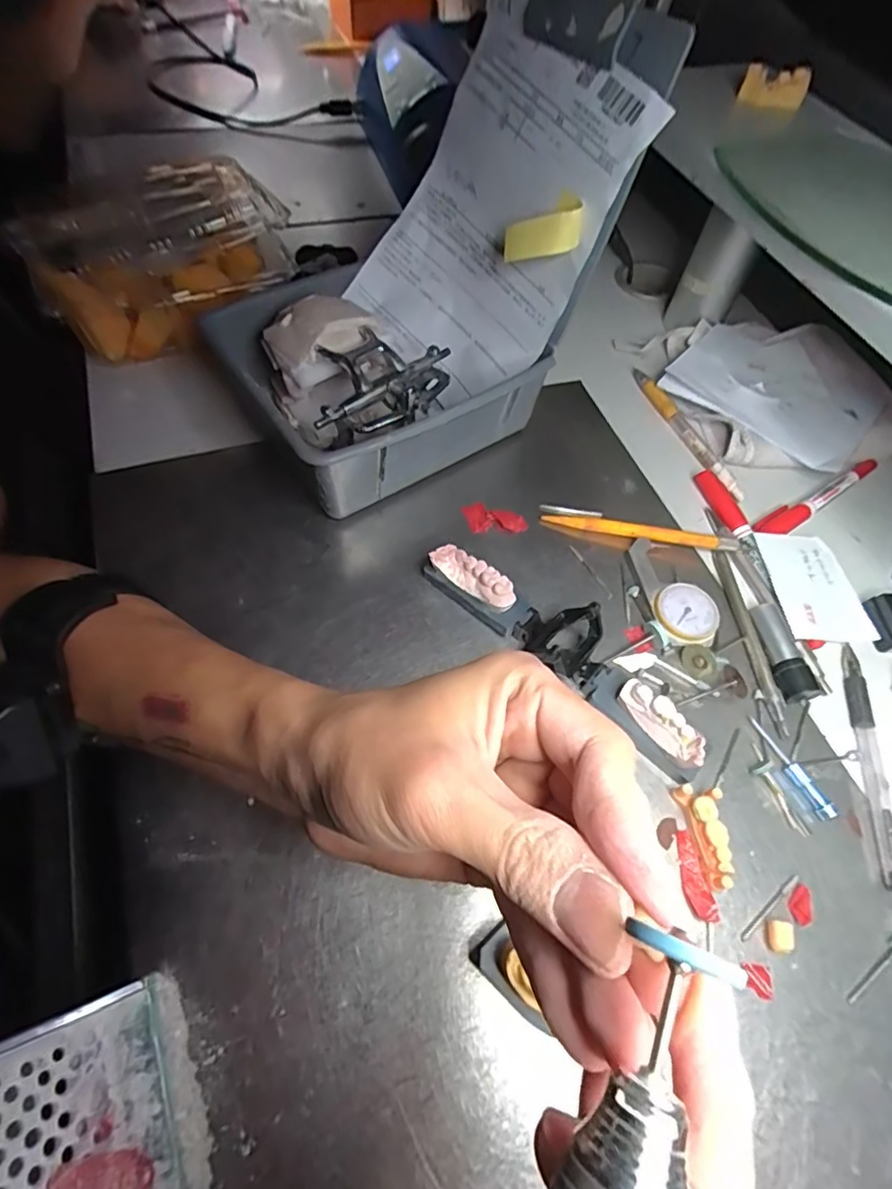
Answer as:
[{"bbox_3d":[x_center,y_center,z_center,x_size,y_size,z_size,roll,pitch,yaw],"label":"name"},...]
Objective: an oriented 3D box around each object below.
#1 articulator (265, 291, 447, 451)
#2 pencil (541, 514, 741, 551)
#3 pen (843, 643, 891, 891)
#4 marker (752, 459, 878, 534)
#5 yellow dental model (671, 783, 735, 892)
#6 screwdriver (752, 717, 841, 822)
[{"bbox_3d":[-0.054,-0.136,0.357,0.097,0.064,0.125,-26,65,-18],"label":"articulator"},{"bbox_3d":[0.130,-0.041,0.366,0.126,0.012,0.013,11,59,2],"label":"pencil"},{"bbox_3d":[0.235,0.089,0.300,0.015,0.009,0.131,11,59,2],"label":"pen"},{"bbox_3d":[0.268,-0.070,0.392,0.131,0.010,0.018,-29,66,-19],"label":"marker"},{"bbox_3d":[0.131,0.117,0.268,0.018,0.016,0.047,-9,61,-9],"label":"yellow dental model"},{"bbox_3d":[0.185,0.092,0.294,0.008,0.009,0.058,-20,63,-15],"label":"screwdriver"}]

